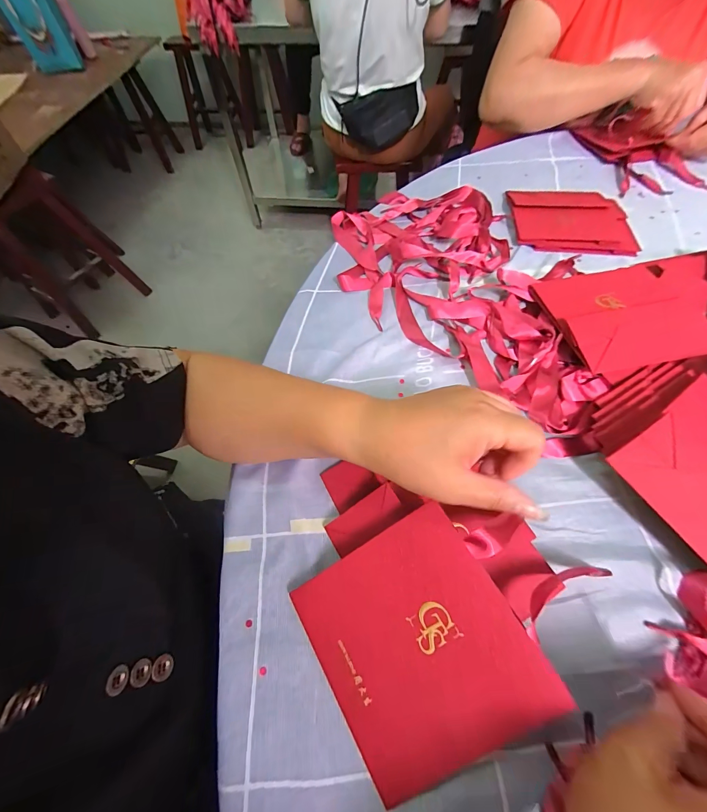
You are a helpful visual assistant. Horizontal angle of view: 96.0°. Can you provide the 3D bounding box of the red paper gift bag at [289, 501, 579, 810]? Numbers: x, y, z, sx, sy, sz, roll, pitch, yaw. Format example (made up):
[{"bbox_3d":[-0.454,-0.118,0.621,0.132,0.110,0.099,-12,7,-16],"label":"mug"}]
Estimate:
[{"bbox_3d":[0.040,0.163,0.222,0.138,0.007,0.142,-36,68,8],"label":"red paper gift bag"}]

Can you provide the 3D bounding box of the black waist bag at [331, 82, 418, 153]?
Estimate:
[{"bbox_3d":[0.076,-0.946,1.053,0.256,0.141,0.096,5,62,4],"label":"black waist bag"}]

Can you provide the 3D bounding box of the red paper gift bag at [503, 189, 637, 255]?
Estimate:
[{"bbox_3d":[0.318,-0.277,0.473,0.159,0.017,0.136,5,62,4],"label":"red paper gift bag"}]

